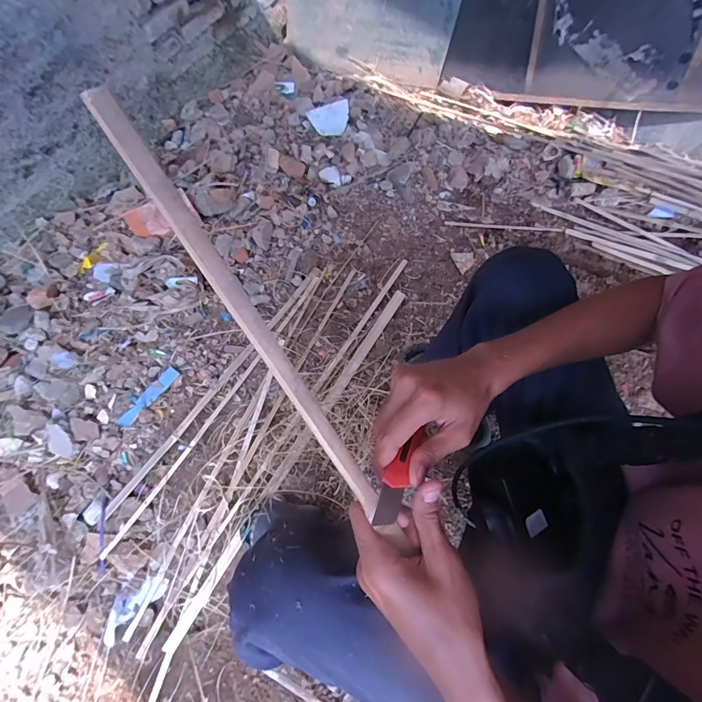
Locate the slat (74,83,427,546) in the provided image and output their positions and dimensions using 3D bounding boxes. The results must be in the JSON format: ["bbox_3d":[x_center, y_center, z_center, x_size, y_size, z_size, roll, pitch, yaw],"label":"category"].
[{"bbox_3d":[-0.048,0.011,0.252,0.016,0.010,0.355,-34,107,-11],"label":"slat"}]

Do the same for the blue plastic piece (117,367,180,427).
[{"bbox_3d":[-0.545,0.122,1.016,0.047,0.012,0.189,33,73,15],"label":"blue plastic piece"}]

